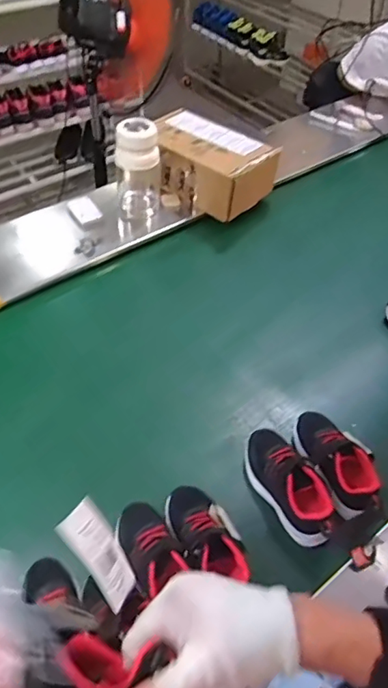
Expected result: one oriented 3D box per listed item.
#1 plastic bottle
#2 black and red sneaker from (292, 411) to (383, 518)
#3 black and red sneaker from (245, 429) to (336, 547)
[{"bbox_3d":[-0.132,-0.389,1.298,0.104,0.270,0.106,-2,46,-6],"label":"plastic bottle"},{"bbox_3d":[0.234,0.181,0.878,0.087,0.072,0.188,-18,50,-19],"label":"black and red sneaker"},{"bbox_3d":[0.152,0.215,0.848,0.080,0.069,0.201,-22,51,-23],"label":"black and red sneaker"}]

